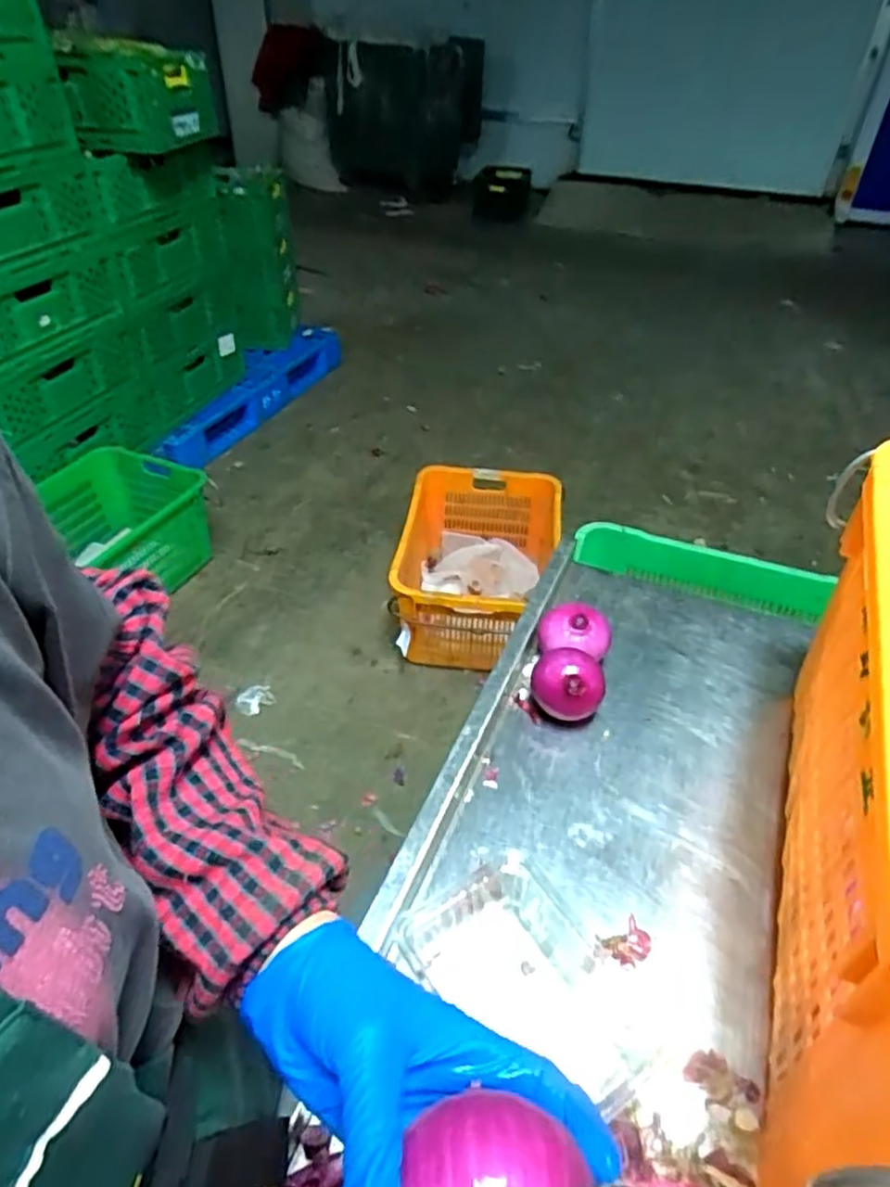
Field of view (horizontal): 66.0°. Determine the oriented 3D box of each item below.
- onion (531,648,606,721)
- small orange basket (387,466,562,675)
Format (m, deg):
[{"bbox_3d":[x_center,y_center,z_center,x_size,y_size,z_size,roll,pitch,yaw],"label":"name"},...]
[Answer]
[{"bbox_3d":[0.125,0.100,0.705,0.074,0.070,0.065,14,43,14],"label":"onion"},{"bbox_3d":[0.063,-0.058,1.617,0.370,0.286,0.399,5,41,5],"label":"small orange basket"}]

